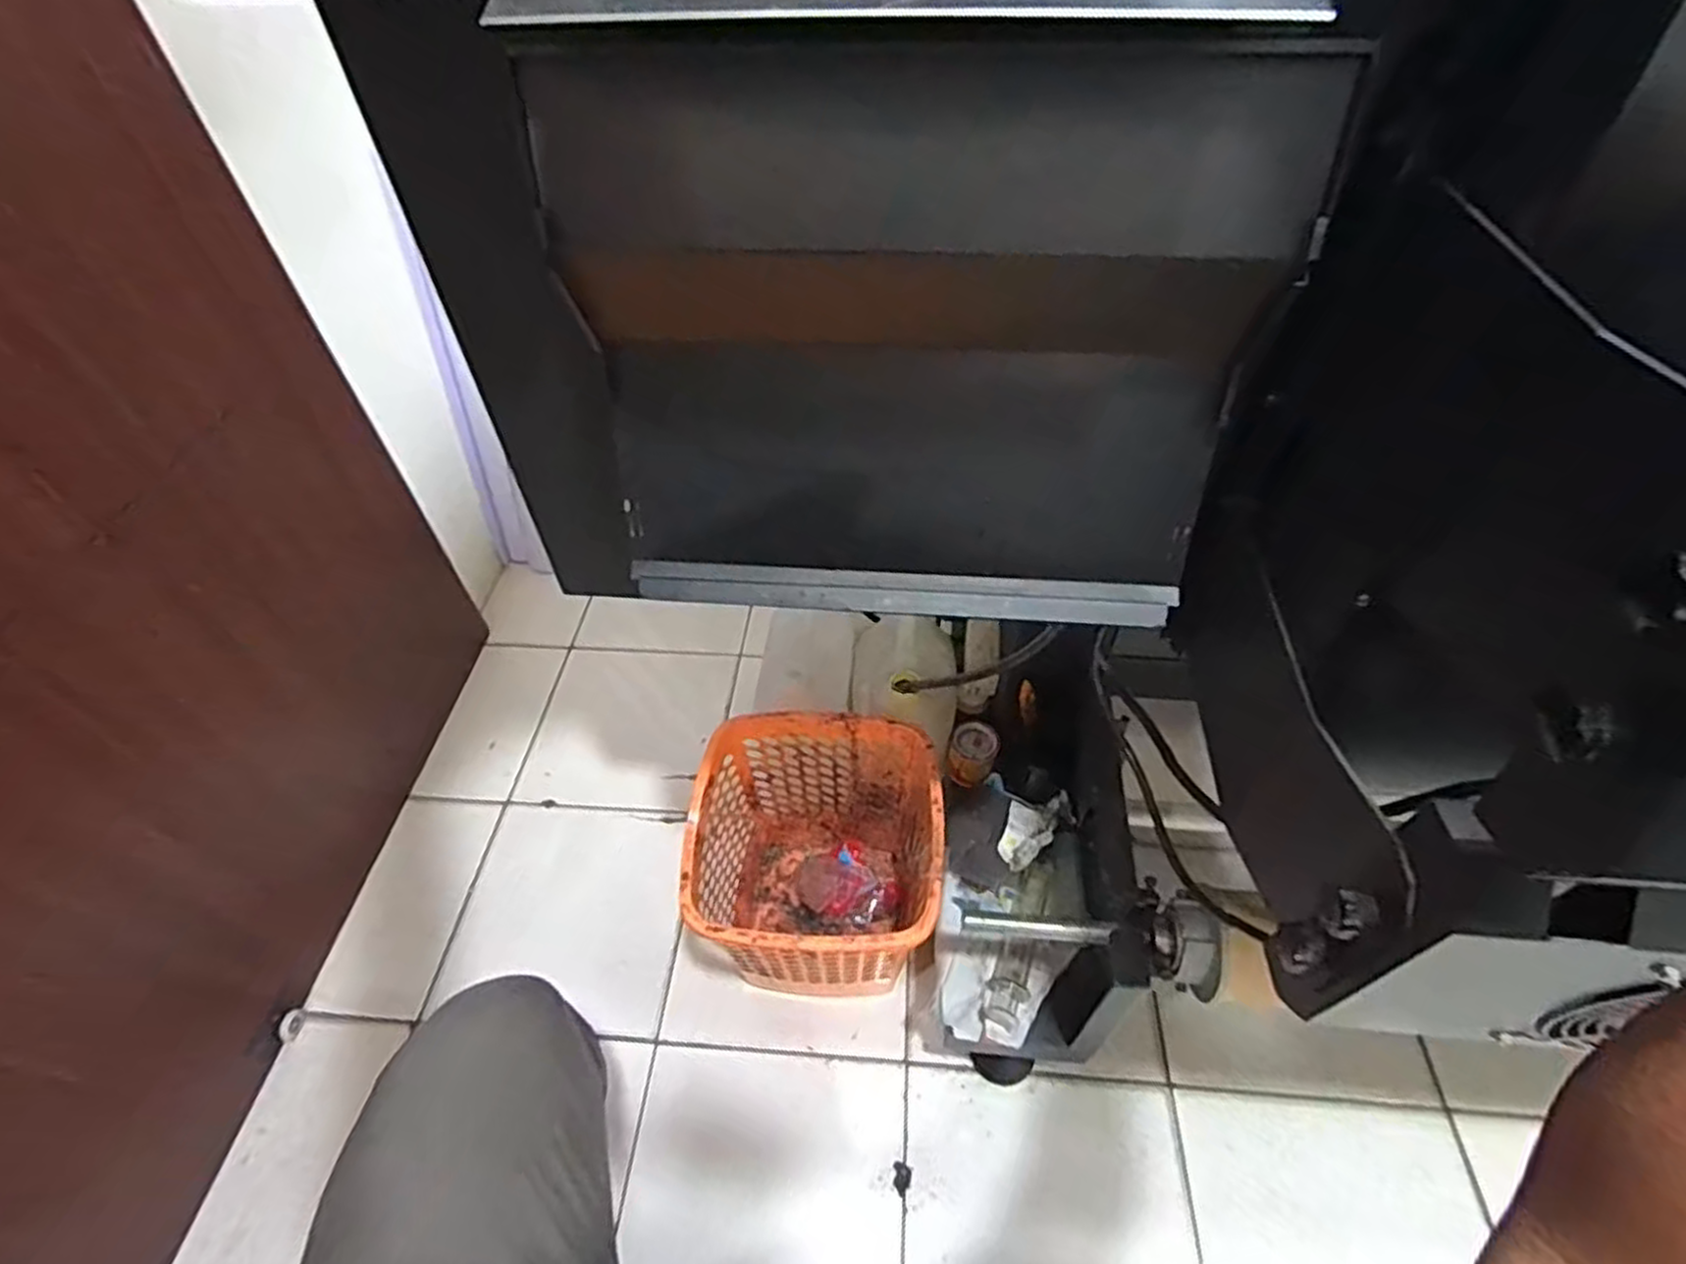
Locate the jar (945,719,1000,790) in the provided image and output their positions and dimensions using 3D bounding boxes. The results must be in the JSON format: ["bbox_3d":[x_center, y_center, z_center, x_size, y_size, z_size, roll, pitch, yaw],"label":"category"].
[{"bbox_3d":[0.161,0.151,0.939,0.053,0.076,0.053,-1,50,1],"label":"jar"}]

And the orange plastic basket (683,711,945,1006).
[{"bbox_3d":[-0.025,0.283,0.905,0.257,0.283,0.258,0,50,3],"label":"orange plastic basket"}]

